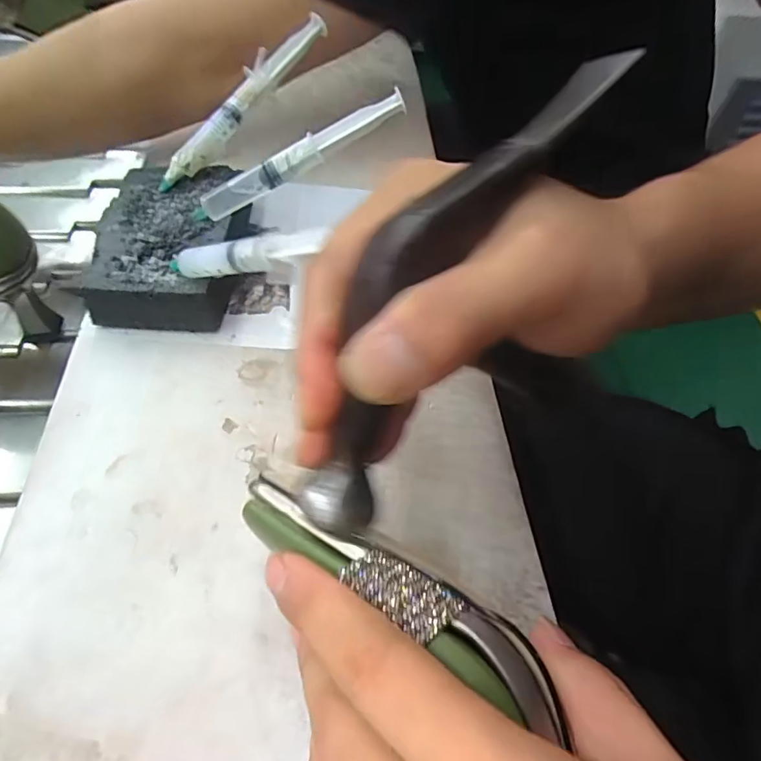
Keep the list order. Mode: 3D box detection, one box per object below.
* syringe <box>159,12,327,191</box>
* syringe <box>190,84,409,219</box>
[{"bbox_3d":[-0.095,-0.189,0.350,0.014,0.016,0.153,42,88,23],"label":"syringe"},{"bbox_3d":[-0.053,-0.134,0.311,0.145,0.017,0.013,-25,55,10],"label":"syringe"}]

